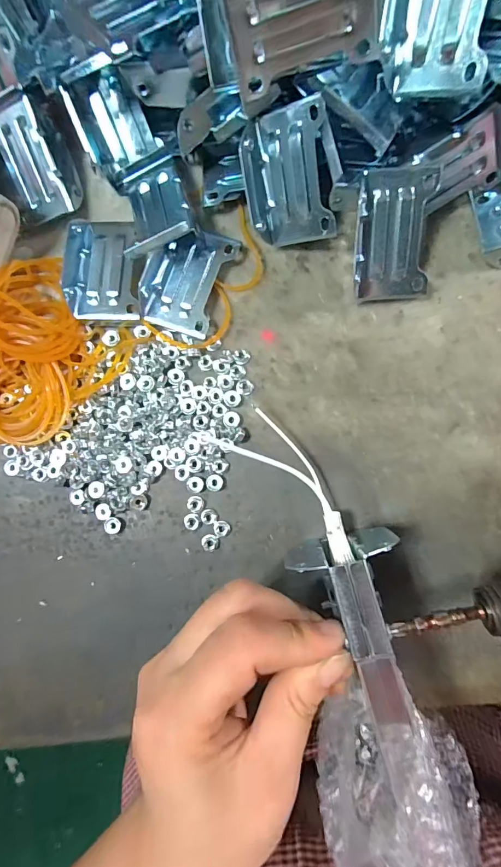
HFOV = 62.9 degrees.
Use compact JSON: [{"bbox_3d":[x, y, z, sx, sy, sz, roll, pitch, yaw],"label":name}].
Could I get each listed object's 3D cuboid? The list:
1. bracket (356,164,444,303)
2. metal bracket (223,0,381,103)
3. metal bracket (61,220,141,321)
[{"bbox_3d":[0.070,-0.097,0.205,0.036,0.015,0.058,-2,118,4],"label":"bracket"},{"bbox_3d":[0.021,-0.161,0.160,0.058,0.033,0.005,-13,51,9],"label":"metal bracket"},{"bbox_3d":[-0.081,-0.091,0.219,0.034,0.016,0.056,-4,87,5],"label":"metal bracket"}]

